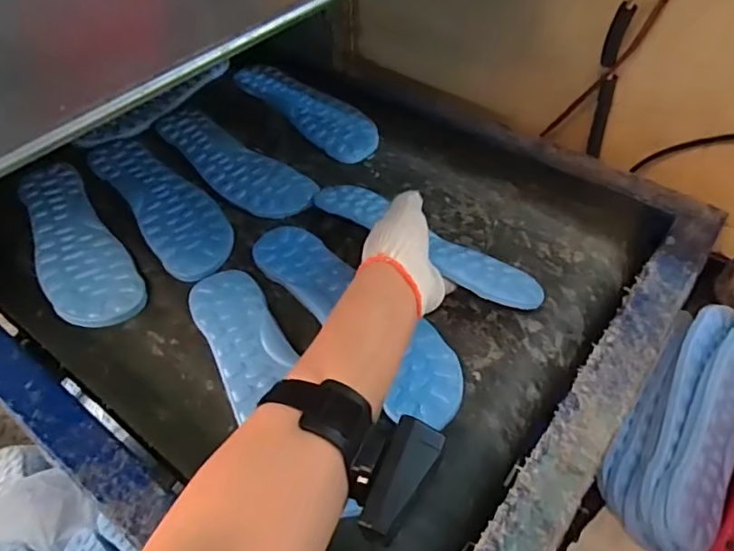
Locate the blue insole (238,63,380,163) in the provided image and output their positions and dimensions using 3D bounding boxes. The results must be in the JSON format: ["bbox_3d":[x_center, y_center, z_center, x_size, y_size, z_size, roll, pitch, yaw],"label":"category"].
[{"bbox_3d":[-0.081,-0.226,0.749,0.084,0.008,0.263,-35,58,-26],"label":"blue insole"}]

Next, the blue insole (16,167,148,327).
[{"bbox_3d":[-0.320,-0.048,0.595,0.079,0.010,0.285,-29,55,-22],"label":"blue insole"}]

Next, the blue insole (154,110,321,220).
[{"bbox_3d":[-0.169,-0.142,0.674,0.271,0.012,0.077,36,59,27],"label":"blue insole"}]

